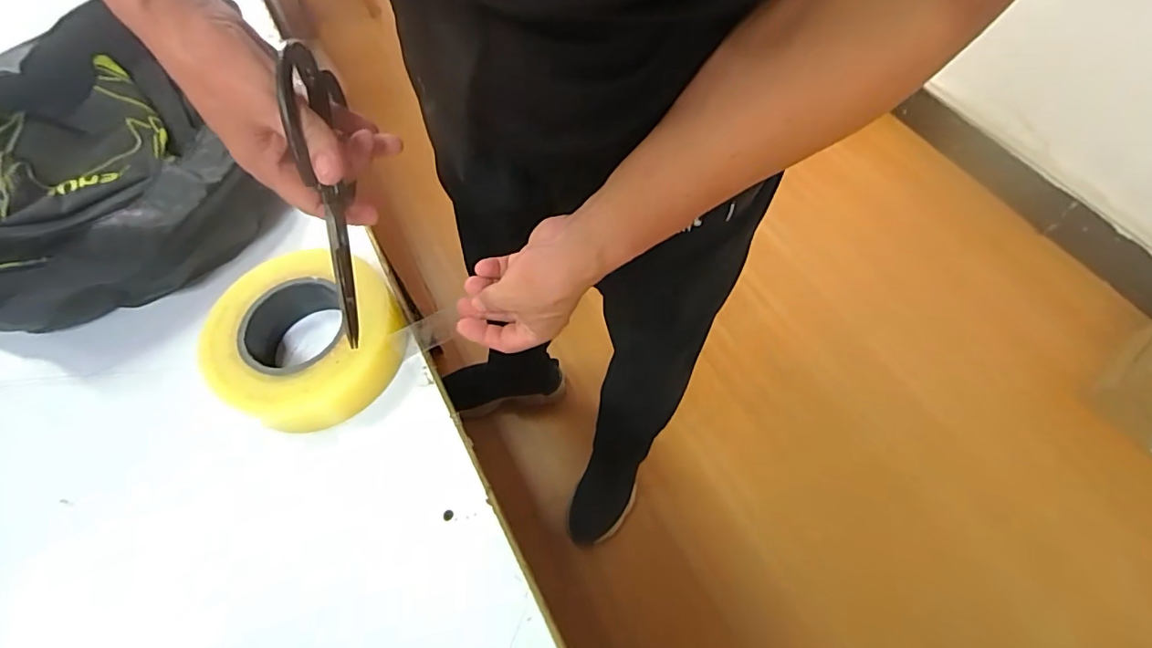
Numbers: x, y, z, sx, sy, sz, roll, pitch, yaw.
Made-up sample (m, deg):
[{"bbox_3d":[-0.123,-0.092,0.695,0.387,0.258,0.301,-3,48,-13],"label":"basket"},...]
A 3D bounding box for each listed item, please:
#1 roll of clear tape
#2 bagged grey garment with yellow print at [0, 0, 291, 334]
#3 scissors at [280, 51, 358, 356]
[{"bbox_3d":[-0.214,0.012,0.426,0.155,0.047,0.144,24,63,15],"label":"roll of clear tape"},{"bbox_3d":[-0.547,-0.151,0.518,0.444,0.075,0.310,38,68,21],"label":"bagged grey garment with yellow print"},{"bbox_3d":[-0.154,-0.076,0.335,0.011,0.178,0.059,-3,17,0],"label":"scissors"}]

